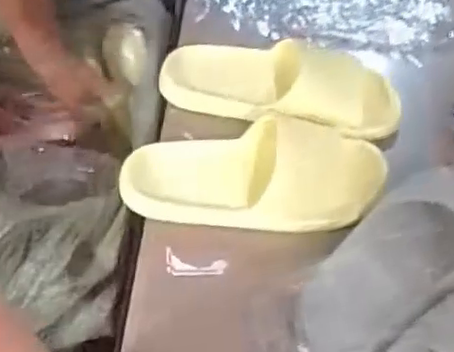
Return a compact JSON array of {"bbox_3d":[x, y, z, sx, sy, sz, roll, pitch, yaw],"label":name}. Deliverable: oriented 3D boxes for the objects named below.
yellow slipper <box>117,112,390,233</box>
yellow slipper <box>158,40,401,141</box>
[{"bbox_3d":[0.026,-0.003,0.593,0.246,0.051,0.099,2,55,-2],"label":"yellow slipper"},{"bbox_3d":[0.052,-0.090,0.649,0.237,0.055,0.079,18,56,9],"label":"yellow slipper"}]

